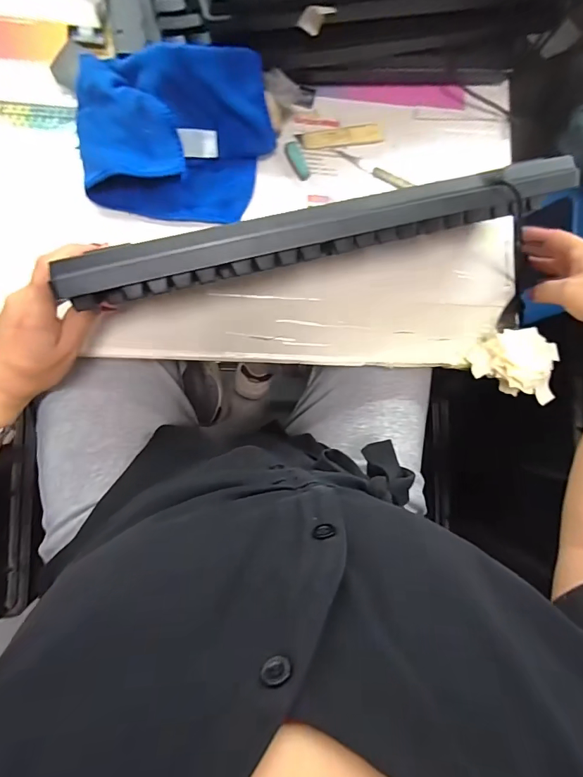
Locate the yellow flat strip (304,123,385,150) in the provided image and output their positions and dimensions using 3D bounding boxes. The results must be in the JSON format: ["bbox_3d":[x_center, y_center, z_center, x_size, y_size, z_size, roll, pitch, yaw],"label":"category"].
[{"bbox_3d":[0.060,-0.286,0.465,0.095,0.006,0.020,-9,87,-8],"label":"yellow flat strip"}]

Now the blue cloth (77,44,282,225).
[{"bbox_3d":[-0.118,-0.252,0.403,0.186,0.079,0.131,7,85,-7],"label":"blue cloth"}]

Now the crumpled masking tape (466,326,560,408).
[{"bbox_3d":[0.240,-0.026,0.446,0.076,0.045,0.073,1,86,-7],"label":"crumpled masking tape"}]

